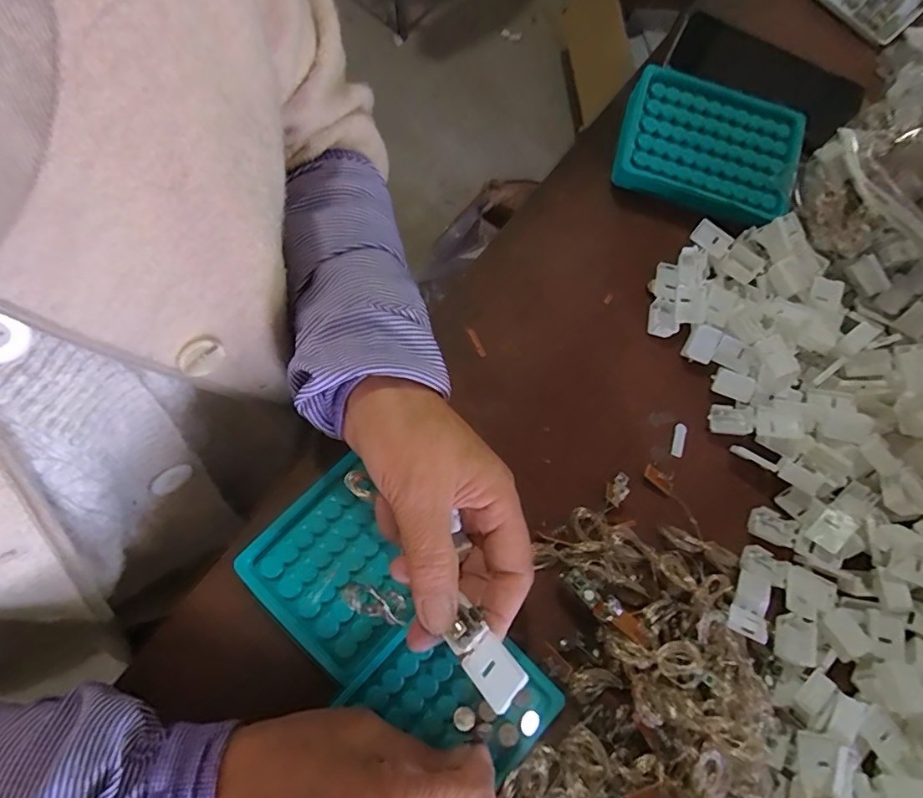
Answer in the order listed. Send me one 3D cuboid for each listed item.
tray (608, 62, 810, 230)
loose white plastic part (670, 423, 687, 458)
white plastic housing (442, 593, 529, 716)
[{"bbox_3d":[0.190,-0.193,0.381,0.139,0.034,0.107,22,75,1],"label":"tray"},{"bbox_3d":[0.151,0.028,0.339,0.008,0.004,0.023,20,75,0],"label":"loose white plastic part"},{"bbox_3d":[0.009,0.112,0.215,0.019,0.006,0.044,-38,44,-12],"label":"white plastic housing"}]

